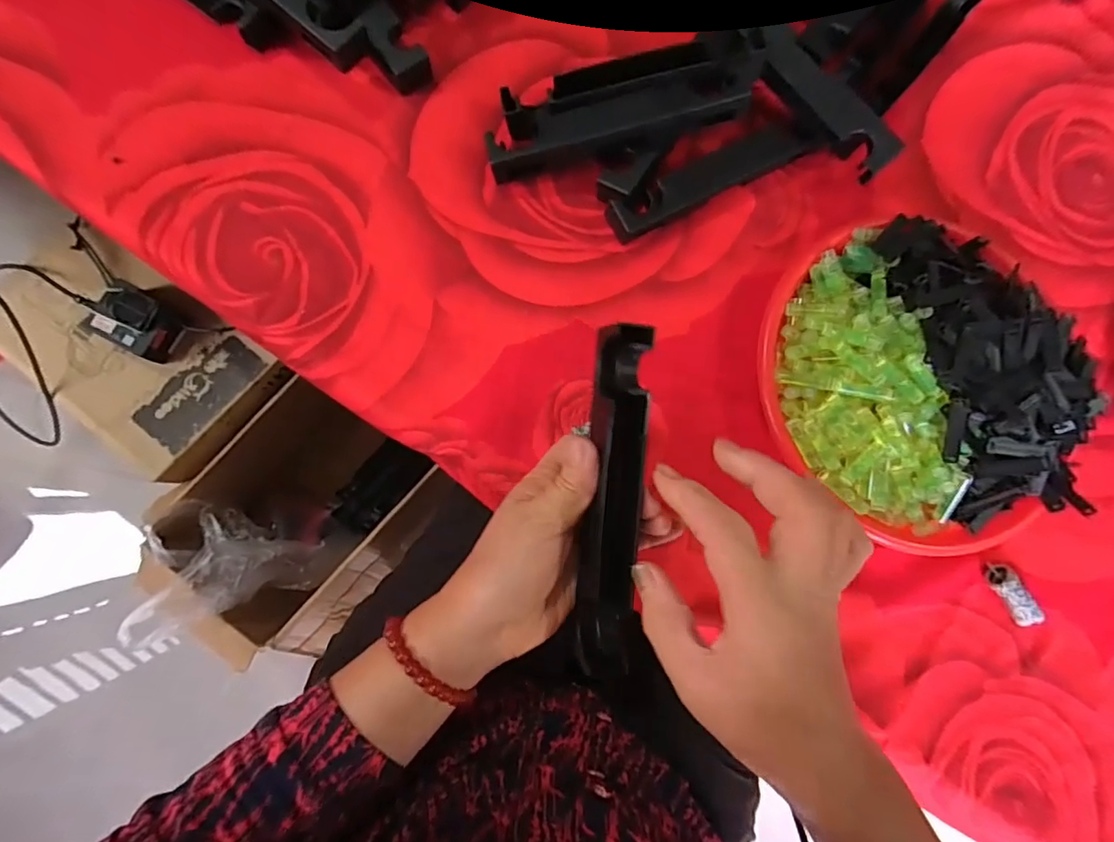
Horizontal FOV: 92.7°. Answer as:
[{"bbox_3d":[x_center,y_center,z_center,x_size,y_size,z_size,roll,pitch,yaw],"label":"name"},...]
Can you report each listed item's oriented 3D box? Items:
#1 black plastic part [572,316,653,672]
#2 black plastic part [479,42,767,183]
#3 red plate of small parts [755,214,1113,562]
[{"bbox_3d":[0.032,0.042,0.306,0.027,0.028,0.190,4,93,-4],"label":"black plastic part"},{"bbox_3d":[0.048,-0.238,0.408,0.204,0.038,0.062,-14,83,6],"label":"black plastic part"},{"bbox_3d":[0.277,-0.029,0.394,0.236,0.072,0.254,-29,85,-8],"label":"red plate of small parts"}]

